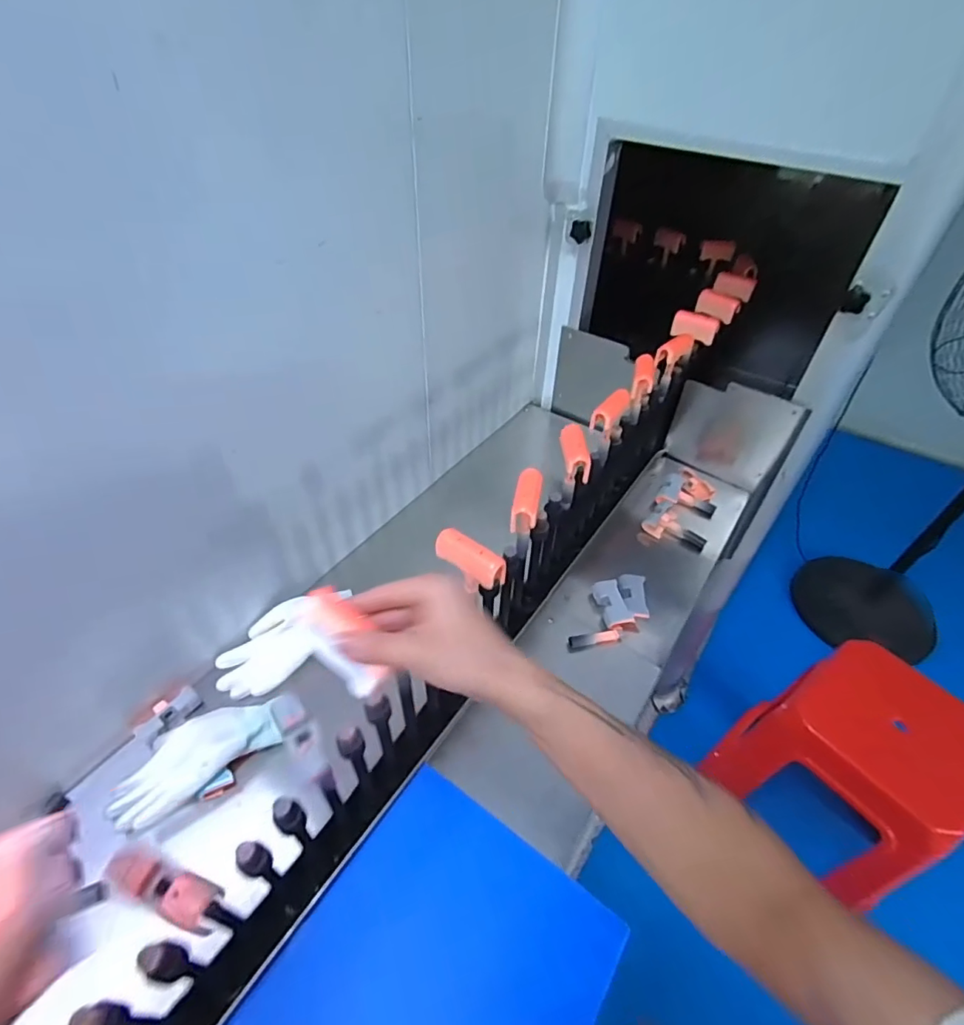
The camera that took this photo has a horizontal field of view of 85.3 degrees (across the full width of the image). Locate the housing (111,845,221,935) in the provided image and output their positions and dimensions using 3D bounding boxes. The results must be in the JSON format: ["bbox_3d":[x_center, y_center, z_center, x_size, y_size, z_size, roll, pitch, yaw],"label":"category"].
[{"bbox_3d":[-0.202,0.241,0.337,0.075,0.019,0.024,17,47,13],"label":"housing"}]

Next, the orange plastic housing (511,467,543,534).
[{"bbox_3d":[0.052,-0.013,0.612,0.029,0.030,0.089,9,46,5],"label":"orange plastic housing"}]

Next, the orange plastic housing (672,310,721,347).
[{"bbox_3d":[0.379,-0.331,0.934,0.078,0.041,0.035,26,49,21],"label":"orange plastic housing"}]

